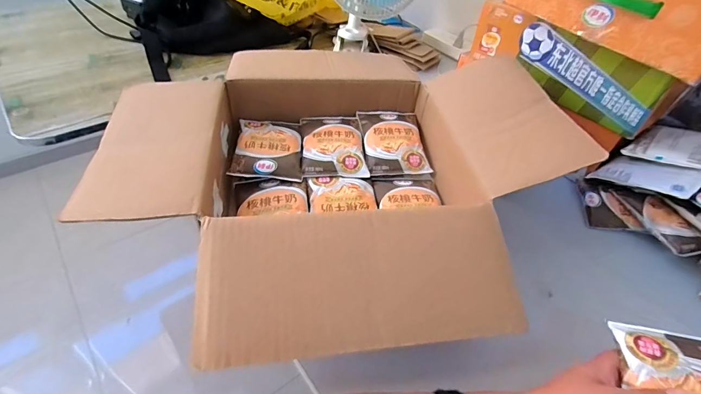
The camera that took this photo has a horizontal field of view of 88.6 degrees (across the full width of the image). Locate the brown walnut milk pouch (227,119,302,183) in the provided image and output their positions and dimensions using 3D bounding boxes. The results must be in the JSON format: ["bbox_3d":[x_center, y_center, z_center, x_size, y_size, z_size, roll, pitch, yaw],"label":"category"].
[{"bbox_3d":[-0.120,-0.076,0.530,0.094,0.016,0.122,1,46,-5],"label":"brown walnut milk pouch"}]

